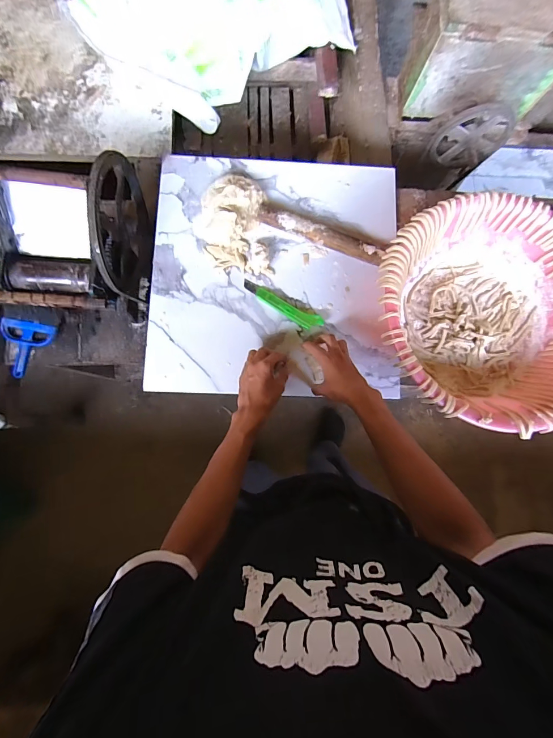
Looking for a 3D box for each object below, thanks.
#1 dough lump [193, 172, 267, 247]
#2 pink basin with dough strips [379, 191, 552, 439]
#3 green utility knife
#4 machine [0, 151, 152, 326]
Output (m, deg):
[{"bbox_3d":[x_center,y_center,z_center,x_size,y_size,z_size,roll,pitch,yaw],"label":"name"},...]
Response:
[{"bbox_3d":[-0.094,-0.320,0.666,0.120,0.061,0.140,20,81,-2],"label":"dough lump"},{"bbox_3d":[0.388,-0.099,0.637,0.410,0.119,0.404,1,82,-5],"label":"pink basin with dough strips"},{"bbox_3d":[0.011,-0.126,0.663,0.172,0.019,0.034,29,81,-1],"label":"green utility knife"},{"bbox_3d":[-0.417,-0.261,0.712,0.242,0.329,0.286,4,82,-5],"label":"machine"}]

